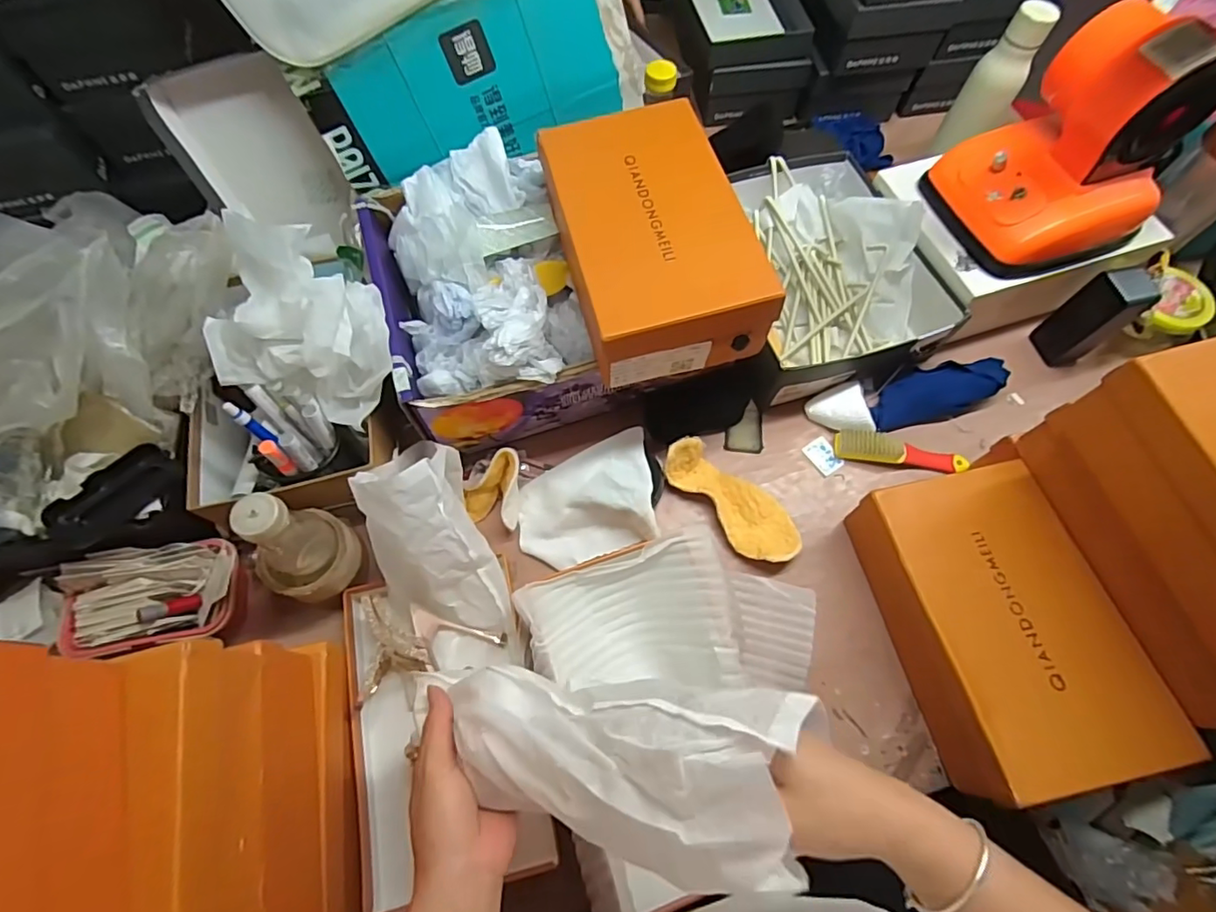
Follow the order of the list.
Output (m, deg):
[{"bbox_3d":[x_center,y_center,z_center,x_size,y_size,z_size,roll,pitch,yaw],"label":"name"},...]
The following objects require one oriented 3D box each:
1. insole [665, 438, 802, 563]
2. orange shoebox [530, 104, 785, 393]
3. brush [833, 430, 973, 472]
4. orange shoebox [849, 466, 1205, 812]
[{"bbox_3d":[0.145,0.049,0.641,0.069,0.044,0.174,-42,73,-17],"label":"insole"},{"bbox_3d":[0.042,-0.228,0.580,0.172,0.087,0.288,-12,67,-6],"label":"orange shoebox"},{"bbox_3d":[0.359,-0.002,0.683,0.152,0.025,0.032,11,67,5],"label":"brush"},{"bbox_3d":[0.381,0.159,0.554,0.170,0.101,0.282,-12,67,-5],"label":"orange shoebox"}]

